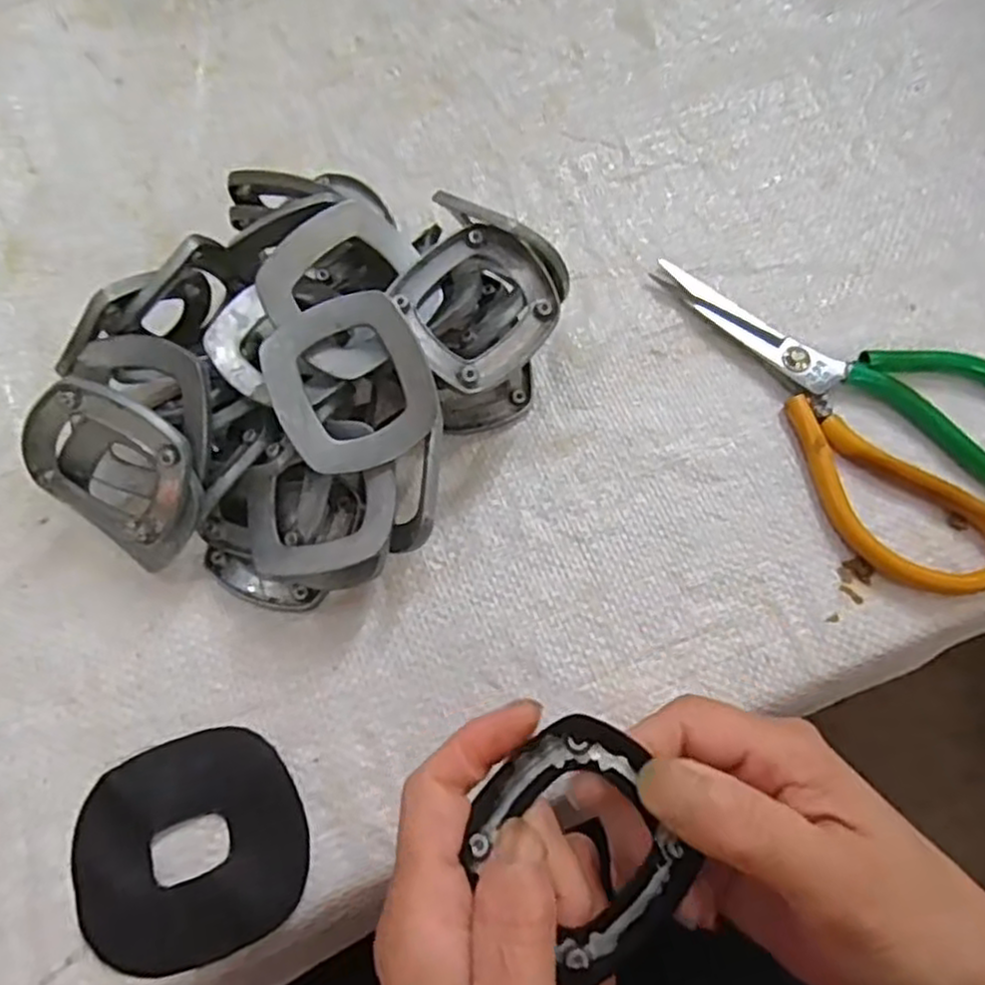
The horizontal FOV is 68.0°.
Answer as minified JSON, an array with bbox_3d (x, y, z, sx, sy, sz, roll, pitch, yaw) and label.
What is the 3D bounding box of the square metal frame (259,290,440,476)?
[{"bbox_3d":[-0.052,-0.041,0.268,0.055,0.008,0.062,-22,90,-2],"label":"square metal frame"}]

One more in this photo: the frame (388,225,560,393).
[{"bbox_3d":[-0.005,-0.073,0.281,0.057,0.015,0.057,-32,75,-11],"label":"frame"}]

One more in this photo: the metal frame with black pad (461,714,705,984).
[{"bbox_3d":[0.026,0.097,0.205,0.053,0.009,0.058,-39,76,-13],"label":"metal frame with black pad"}]

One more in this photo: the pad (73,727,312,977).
[{"bbox_3d":[-0.110,0.129,0.267,0.079,0.005,0.075,-18,73,-7],"label":"pad"}]

